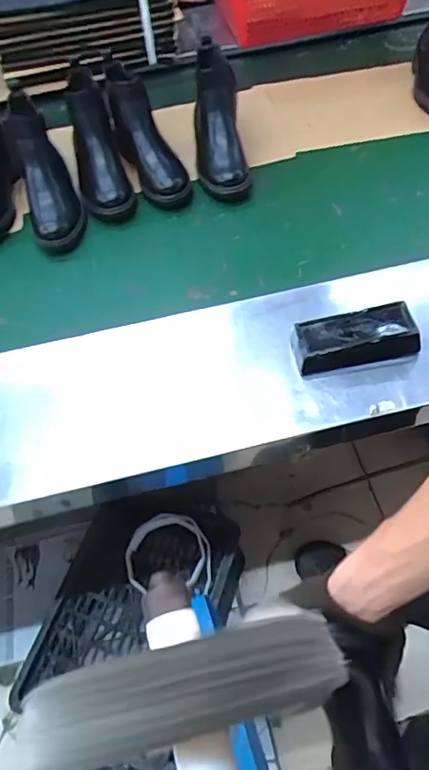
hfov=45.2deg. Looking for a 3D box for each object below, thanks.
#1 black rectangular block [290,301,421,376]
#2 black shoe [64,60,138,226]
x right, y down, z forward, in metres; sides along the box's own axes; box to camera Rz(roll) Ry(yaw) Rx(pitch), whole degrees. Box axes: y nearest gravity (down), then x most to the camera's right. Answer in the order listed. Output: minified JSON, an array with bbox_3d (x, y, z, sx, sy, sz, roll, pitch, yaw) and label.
[{"bbox_3d":[0.184,-0.061,0.680,0.158,0.049,0.063,-10,56,-1],"label":"black rectangular block"},{"bbox_3d":[-0.216,-0.426,0.924,0.090,0.179,0.264,-17,56,-6],"label":"black shoe"}]

